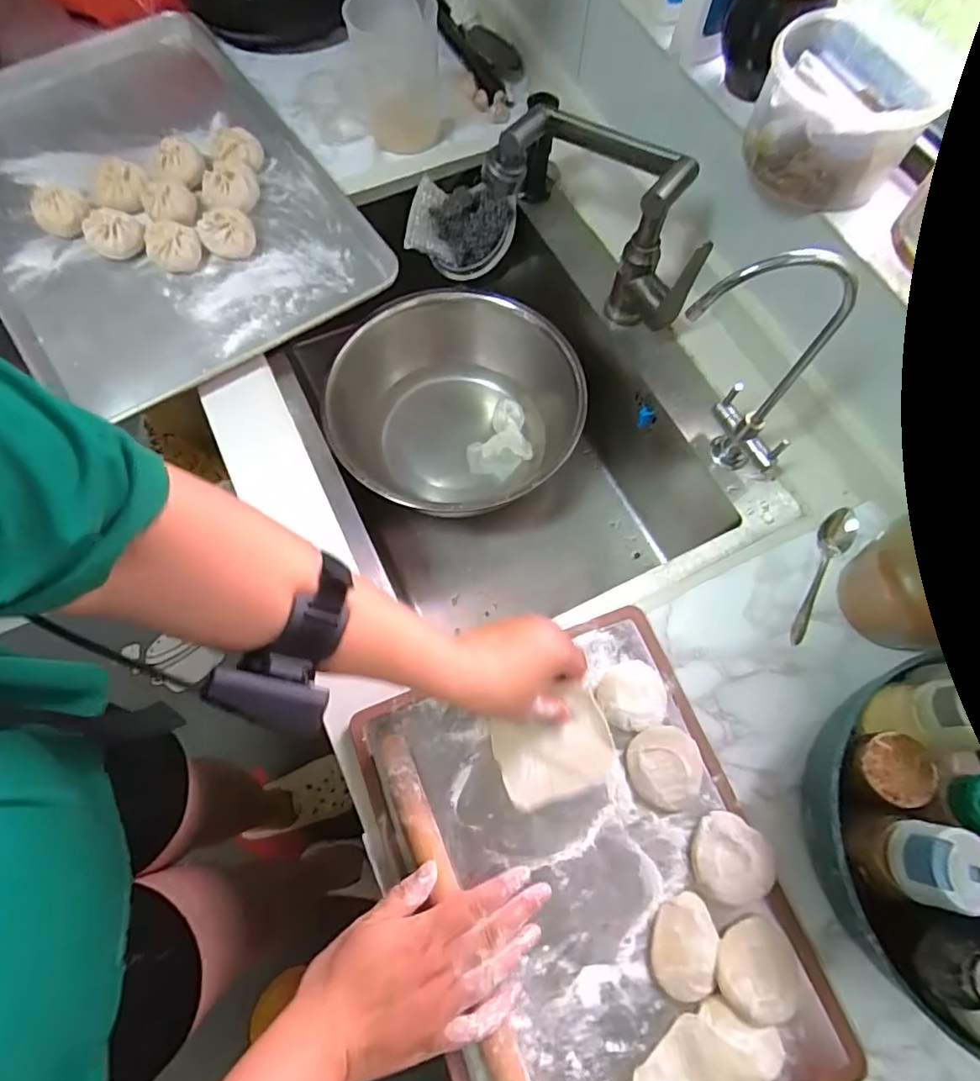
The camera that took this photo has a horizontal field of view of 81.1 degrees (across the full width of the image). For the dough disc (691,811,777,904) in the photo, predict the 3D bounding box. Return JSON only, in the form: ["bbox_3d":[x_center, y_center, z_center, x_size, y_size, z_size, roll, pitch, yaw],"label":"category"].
[{"bbox_3d":[0.196,0.255,0.456,0.062,0.011,0.060,1,69,-1],"label":"dough disc"}]

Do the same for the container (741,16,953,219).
[{"bbox_3d":[0.308,-0.384,0.513,0.132,0.080,0.149,27,71,8],"label":"container"}]

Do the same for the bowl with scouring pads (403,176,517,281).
[{"bbox_3d":[-0.041,-0.408,0.756,0.133,0.029,0.109,19,109,-5],"label":"bowl with scouring pads"}]

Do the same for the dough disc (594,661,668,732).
[{"bbox_3d":[0.125,0.137,0.504,0.060,0.015,0.055,1,69,-1],"label":"dough disc"}]

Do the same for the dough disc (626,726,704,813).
[{"bbox_3d":[0.147,0.191,0.485,0.059,0.015,0.065,28,71,9],"label":"dough disc"}]

